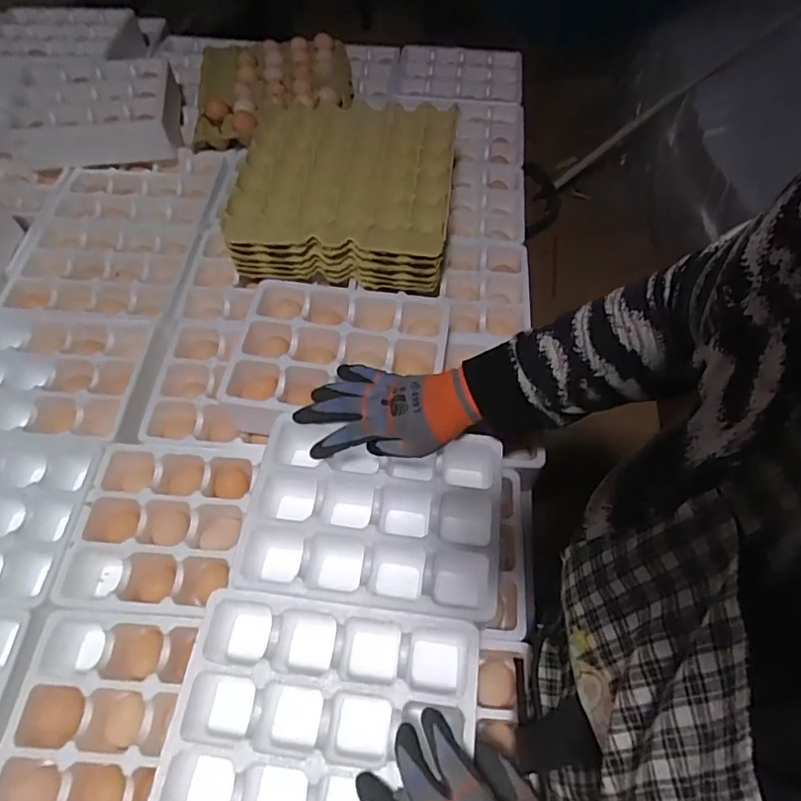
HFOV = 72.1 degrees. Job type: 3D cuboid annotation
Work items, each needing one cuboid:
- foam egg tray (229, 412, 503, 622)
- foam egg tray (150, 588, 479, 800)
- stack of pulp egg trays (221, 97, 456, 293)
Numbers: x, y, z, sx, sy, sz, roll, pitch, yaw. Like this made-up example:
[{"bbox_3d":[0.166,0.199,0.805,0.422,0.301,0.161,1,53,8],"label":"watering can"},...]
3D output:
[{"bbox_3d":[-0.023,0.115,0.562,0.240,0.073,0.190,6,59,3],"label":"foam egg tray"},{"bbox_3d":[-0.063,0.273,0.468,0.236,0.066,0.177,7,59,4],"label":"foam egg tray"},{"bbox_3d":[-0.073,-0.319,0.820,0.284,0.114,0.316,5,59,3],"label":"stack of pulp egg trays"}]

